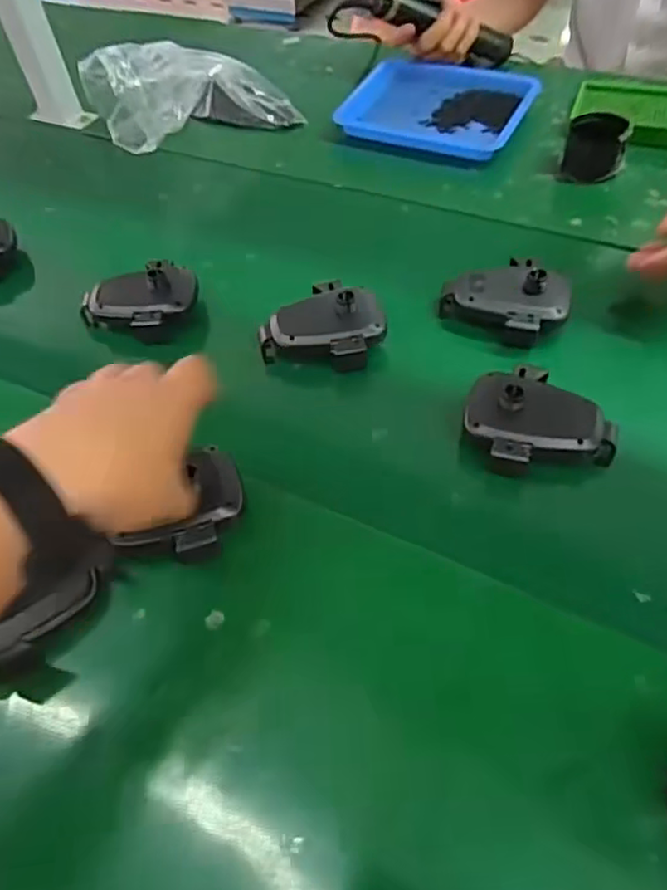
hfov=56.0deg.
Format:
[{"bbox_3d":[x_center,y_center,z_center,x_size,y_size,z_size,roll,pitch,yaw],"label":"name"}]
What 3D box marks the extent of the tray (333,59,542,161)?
[{"bbox_3d":[0.131,-0.439,0.803,0.232,0.030,0.191,18,57,17],"label":"tray"}]

